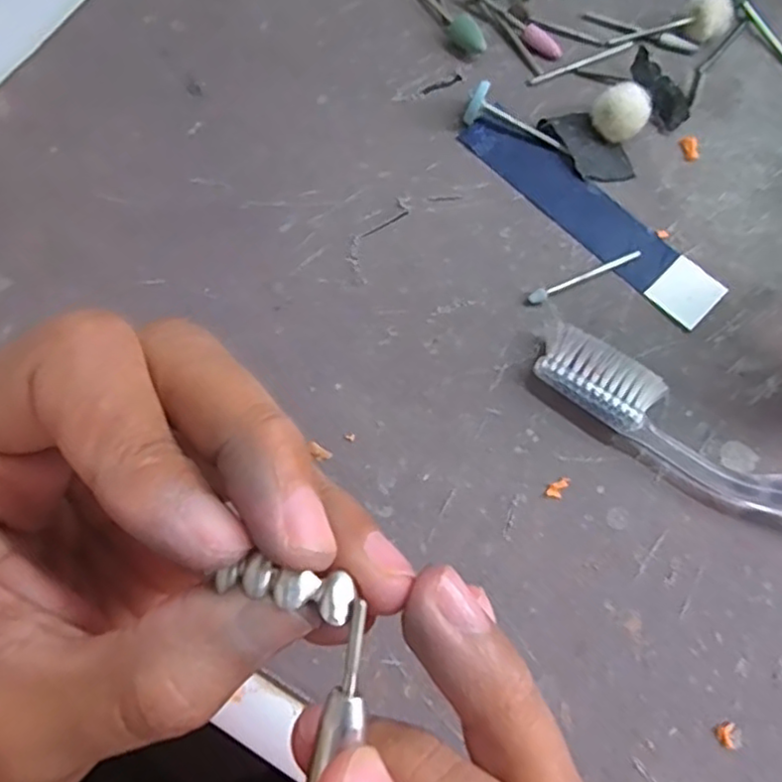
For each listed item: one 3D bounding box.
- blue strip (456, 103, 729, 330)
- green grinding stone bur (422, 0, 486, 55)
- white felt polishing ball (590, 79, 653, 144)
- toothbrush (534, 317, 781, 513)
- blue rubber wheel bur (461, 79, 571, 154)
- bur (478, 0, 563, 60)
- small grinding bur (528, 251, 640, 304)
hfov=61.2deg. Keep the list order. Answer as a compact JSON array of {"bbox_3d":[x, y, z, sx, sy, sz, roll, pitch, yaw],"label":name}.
[{"bbox_3d":[0.068,-0.061,0.225,0.101,0.004,0.021,44,77,10],"label":"blue strip"},{"bbox_3d":[0.020,-0.141,0.245,0.008,0.009,0.045,-30,77,-10],"label":"green grinding stone bur"},{"bbox_3d":[0.079,-0.096,0.228,0.018,0.015,0.014,28,75,6],"label":"white felt polishing ball"},{"bbox_3d":[0.126,0.037,0.194,0.185,0.013,0.019,33,75,7],"label":"toothbrush"},{"bbox_3d":[0.044,-0.093,0.231,0.037,0.011,0.010,25,74,-9],"label":"blue rubber wheel bur"},{"bbox_3d":[0.045,-0.138,0.247,0.044,0.005,0.007,41,76,9],"label":"bur"},{"bbox_3d":[0.064,-0.038,0.218,0.042,0.004,0.004,-26,76,-9],"label":"small grinding bur"}]

